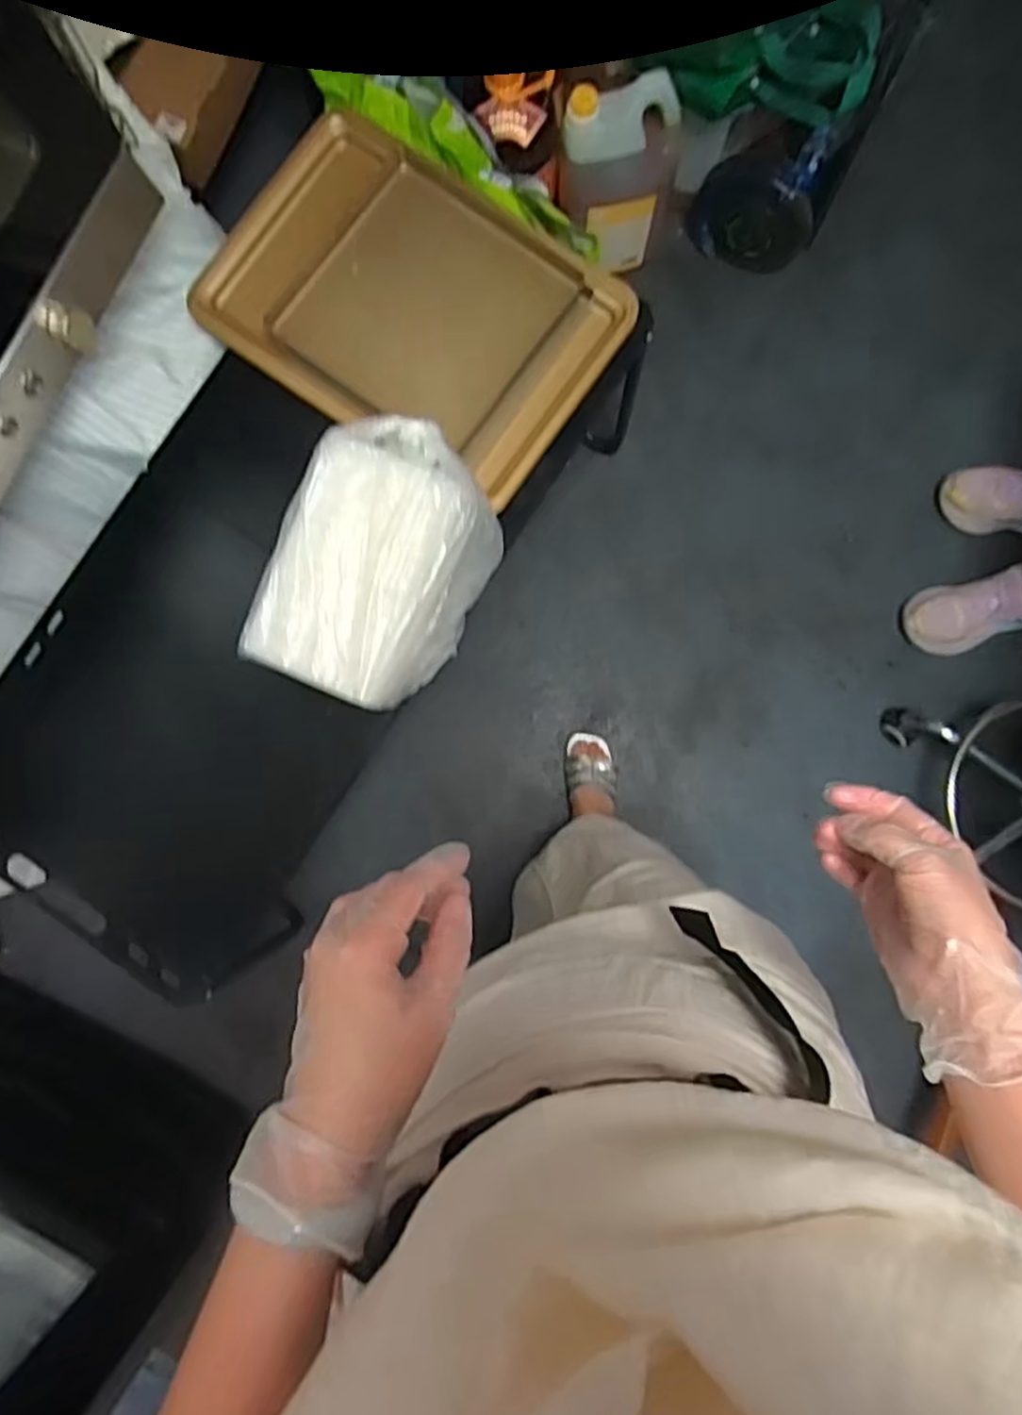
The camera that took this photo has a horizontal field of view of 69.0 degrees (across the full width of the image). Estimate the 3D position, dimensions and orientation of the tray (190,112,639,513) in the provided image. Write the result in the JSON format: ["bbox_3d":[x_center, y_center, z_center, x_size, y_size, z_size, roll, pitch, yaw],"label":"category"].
[{"bbox_3d":[-0.127,-0.507,0.937,0.486,0.043,0.329,33,88,4],"label":"tray"}]

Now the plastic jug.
[{"bbox_3d":[0.189,-0.923,1.313,0.187,0.339,0.148,10,86,3],"label":"plastic jug"}]

